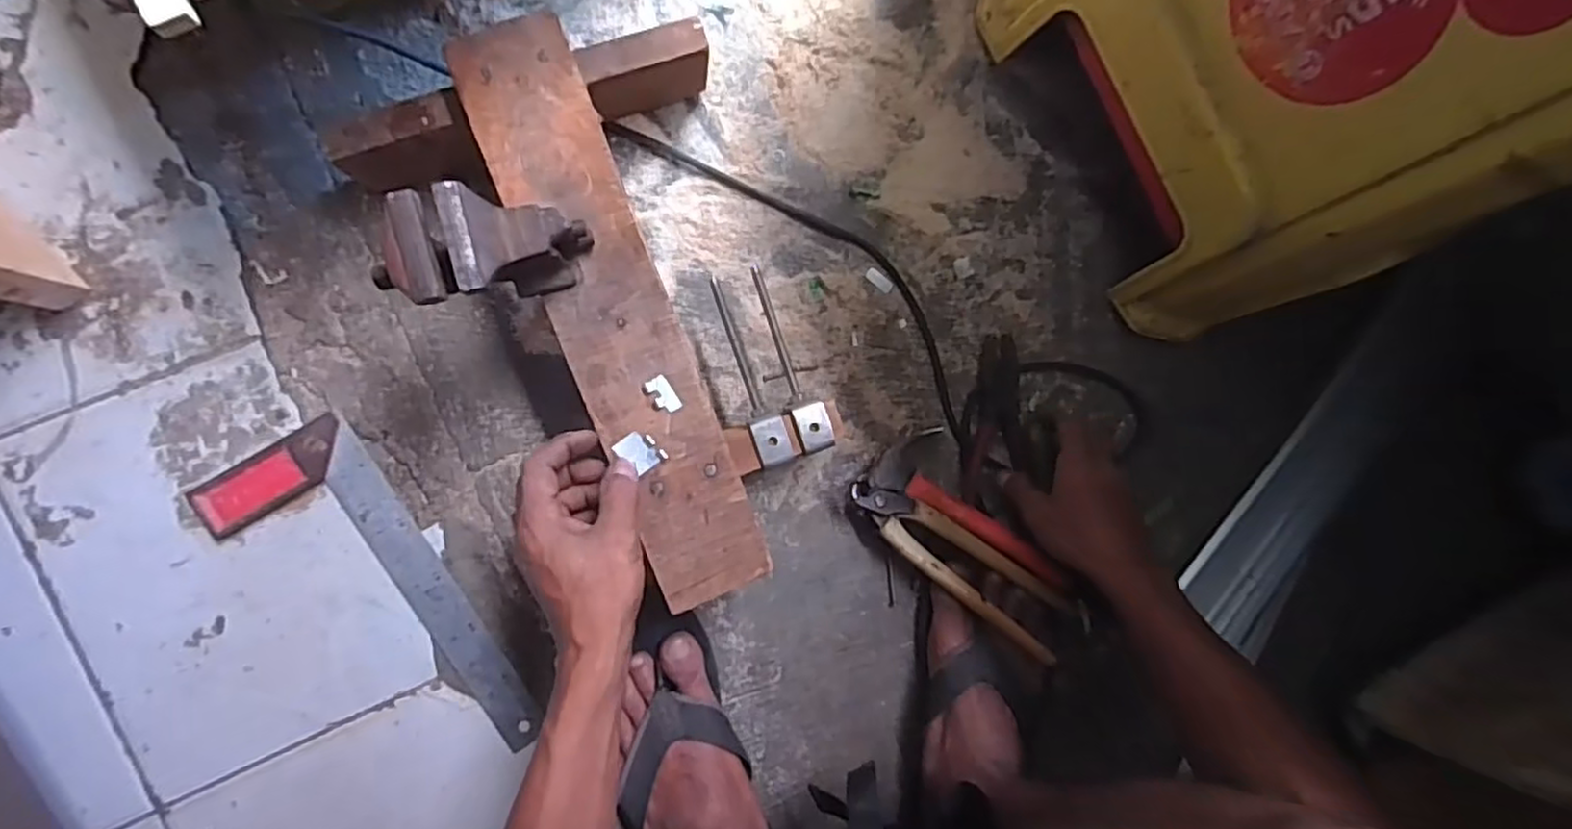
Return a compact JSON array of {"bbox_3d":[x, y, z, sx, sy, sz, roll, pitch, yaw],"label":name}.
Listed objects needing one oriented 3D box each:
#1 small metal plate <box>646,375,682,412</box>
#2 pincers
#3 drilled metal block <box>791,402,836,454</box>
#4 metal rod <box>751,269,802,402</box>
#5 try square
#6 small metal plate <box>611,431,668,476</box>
[{"bbox_3d":[-0.084,-0.013,0.489,0.015,0.004,0.026,-34,96,-7],"label":"small metal plate"},{"bbox_3d":[0.145,0.126,0.594,0.210,0.018,0.056,34,80,-4],"label":"pincers"},{"bbox_3d":[0.021,0.010,0.534,0.026,0.007,0.035,-18,93,-8],"label":"drilled metal block"},{"bbox_3d":[-0.007,-0.064,0.550,0.007,0.008,0.104,-19,93,-8],"label":"metal rod"},{"bbox_3d":[-0.317,0.153,0.556,0.117,0.010,0.297,-33,95,-7],"label":"try square"},{"bbox_3d":[-0.099,0.026,0.488,0.025,0.004,0.029,-43,96,-6],"label":"small metal plate"}]

